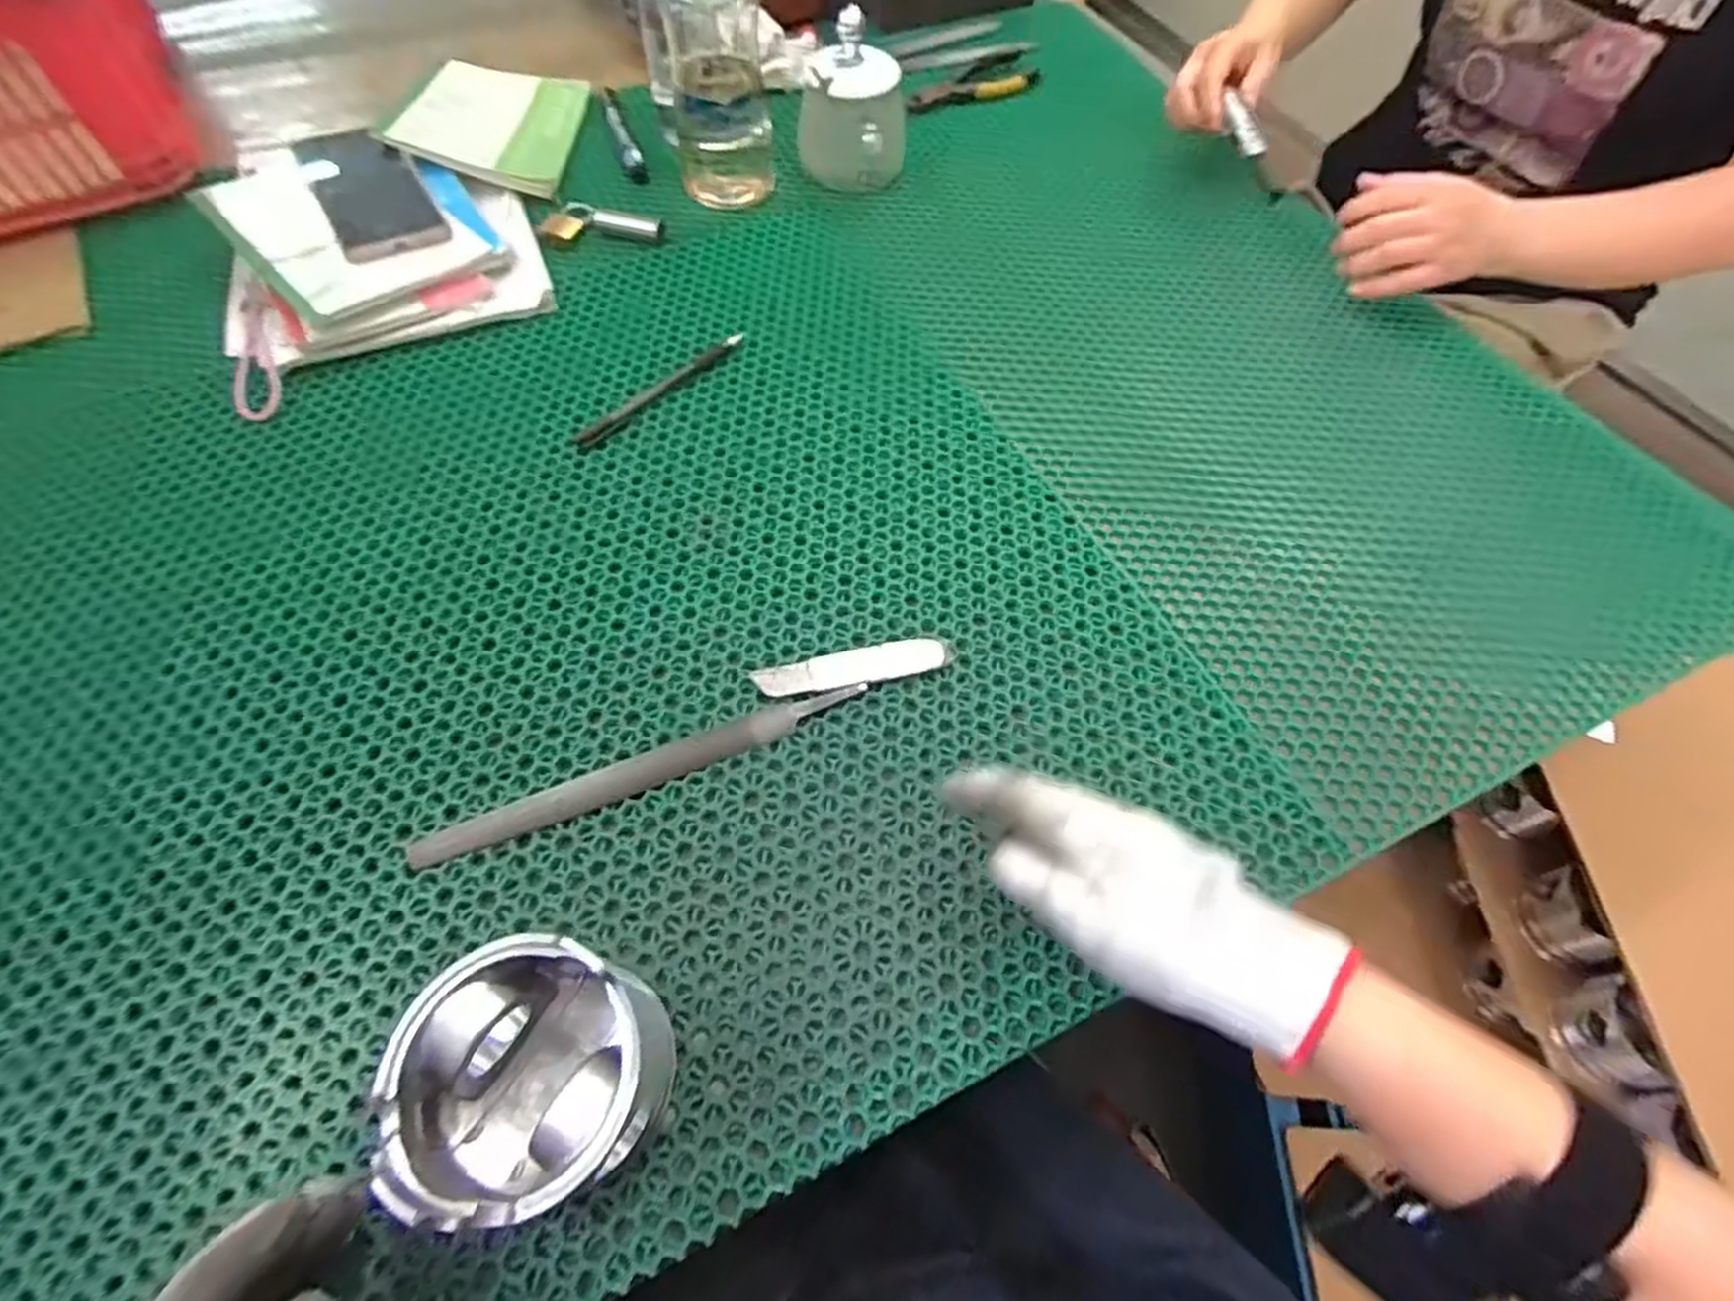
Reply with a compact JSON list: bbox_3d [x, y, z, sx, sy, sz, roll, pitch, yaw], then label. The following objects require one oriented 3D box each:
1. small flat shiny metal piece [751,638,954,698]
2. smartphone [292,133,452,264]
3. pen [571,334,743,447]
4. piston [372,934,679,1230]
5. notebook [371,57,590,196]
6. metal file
[{"bbox_3d":[-0.007,0.010,0.450,0.112,0.005,0.022,-10,61,-8],"label":"small flat shiny metal piece"},{"bbox_3d":[-0.397,-0.369,0.624,0.077,0.015,0.153,-28,71,-17],"label":"smartphone"},{"bbox_3d":[-0.148,-0.192,0.569,0.015,0.005,0.152,38,65,18],"label":"pen"},{"bbox_3d":[-0.127,0.167,0.308,0.088,0.086,0.087,1,60,-2],"label":"piston"},{"bbox_3d":[-0.332,-0.481,0.706,0.133,0.016,0.193,10,56,-13],"label":"notebook"},{"bbox_3d":[-0.116,0.062,0.418,0.239,0.005,0.020,-20,63,-13],"label":"metal file"}]

